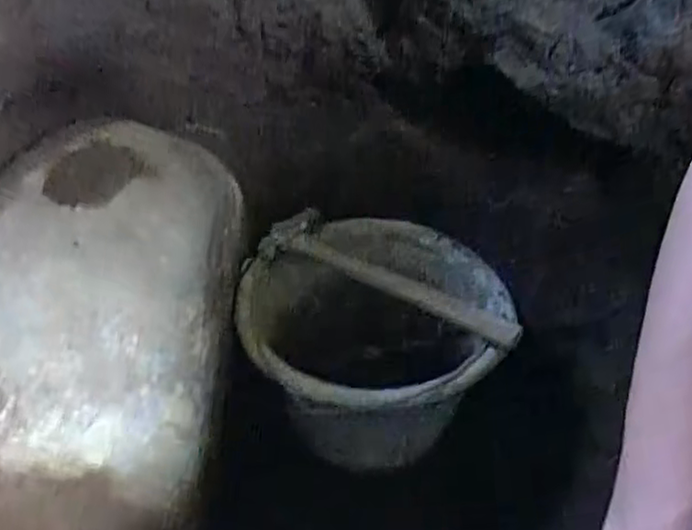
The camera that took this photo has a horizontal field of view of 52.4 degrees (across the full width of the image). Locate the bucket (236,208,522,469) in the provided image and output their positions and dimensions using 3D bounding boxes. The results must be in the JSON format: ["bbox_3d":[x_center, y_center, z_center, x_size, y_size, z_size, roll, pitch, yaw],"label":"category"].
[{"bbox_3d":[0.028,0.066,0.662,0.238,0.143,0.228,-4,40,3],"label":"bucket"}]

